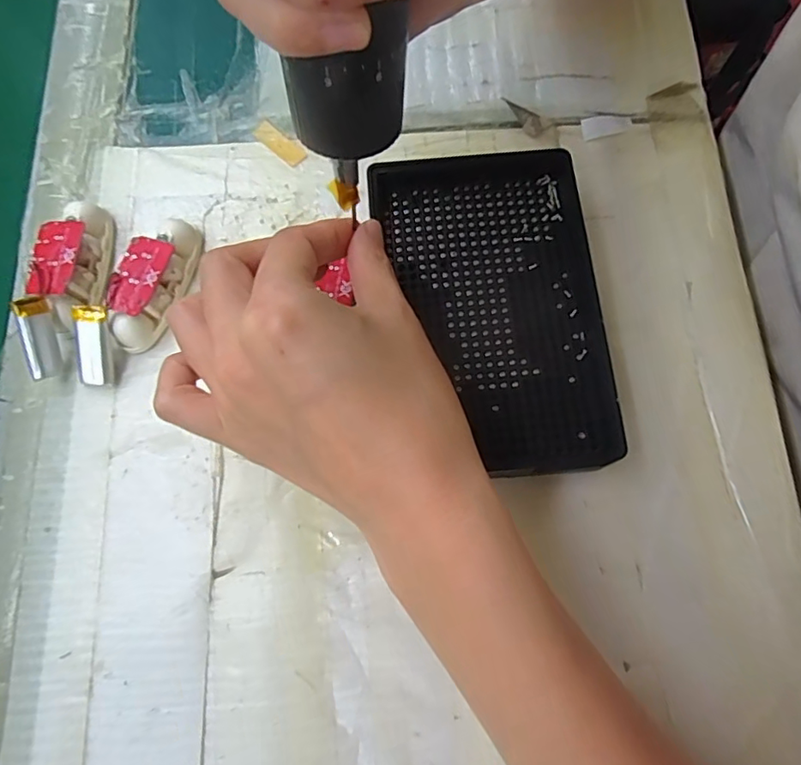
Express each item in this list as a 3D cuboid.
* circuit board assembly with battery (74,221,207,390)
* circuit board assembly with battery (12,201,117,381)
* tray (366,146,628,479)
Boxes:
[{"bbox_3d":[-0.116,-0.037,0.241,0.023,0.023,0.081,25,77,8],"label":"circuit board assembly with battery"},{"bbox_3d":[-0.147,-0.045,0.240,0.022,0.029,0.083,1,74,2],"label":"circuit board assembly with battery"},{"bbox_3d":[0.041,-0.030,0.235,0.087,0.028,0.137,-7,74,0],"label":"tray"}]

